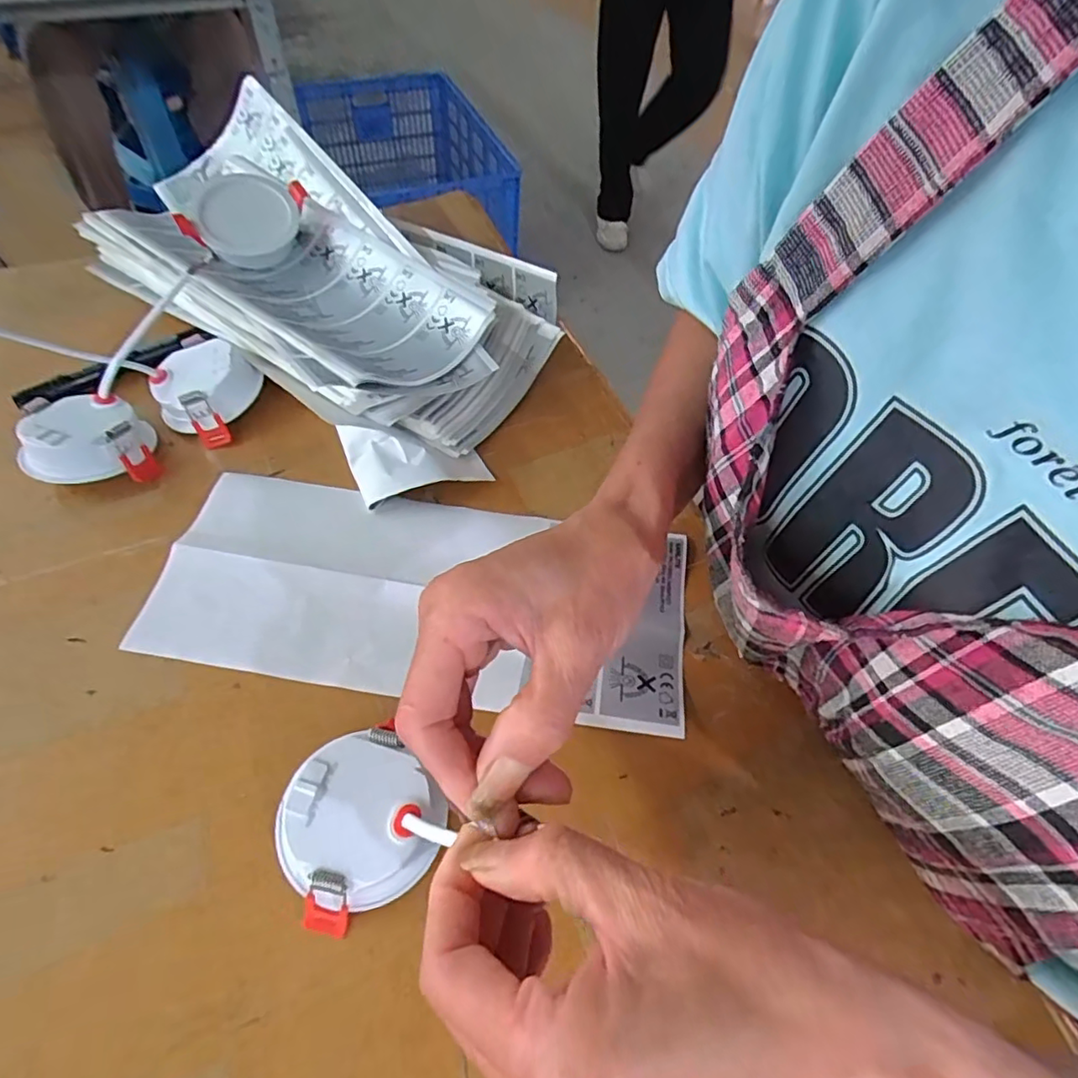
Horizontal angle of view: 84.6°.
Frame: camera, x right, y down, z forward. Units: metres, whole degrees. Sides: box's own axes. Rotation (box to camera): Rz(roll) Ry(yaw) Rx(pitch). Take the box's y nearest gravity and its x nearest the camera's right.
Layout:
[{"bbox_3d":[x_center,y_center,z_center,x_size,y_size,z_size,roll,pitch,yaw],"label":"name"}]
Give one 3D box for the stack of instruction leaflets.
[{"bbox_3d":[-0.167,-0.201,0.446,0.390,0.077,0.202,36,60,20],"label":"stack of instruction leaflets"}]

